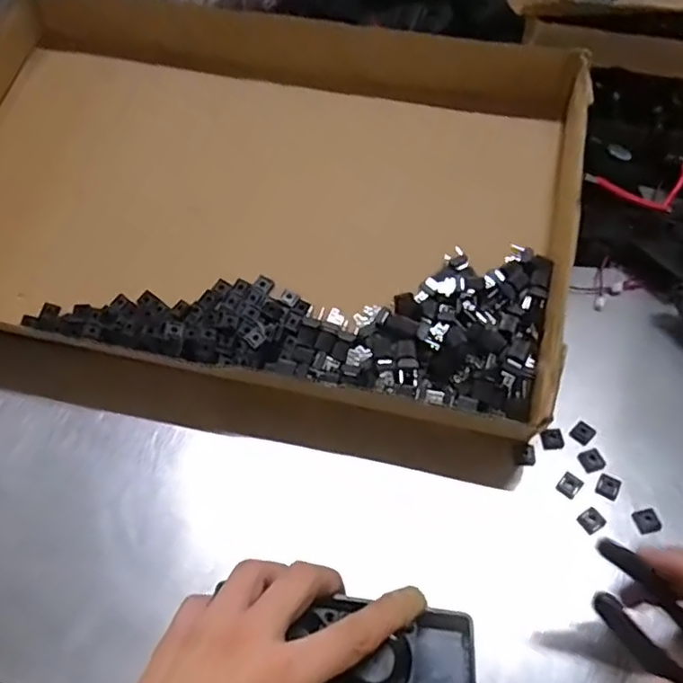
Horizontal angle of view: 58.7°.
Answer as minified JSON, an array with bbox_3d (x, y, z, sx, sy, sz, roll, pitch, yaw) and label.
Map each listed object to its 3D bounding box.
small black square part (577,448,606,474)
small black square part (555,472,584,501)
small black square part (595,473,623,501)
[{"bbox_3d":[0.164,0.078,0.397,0.014,0.007,0.014,-21,55,-13],"label":"small black square part"},{"bbox_3d":[0.146,0.091,0.387,0.013,0.005,0.015,35,62,25],"label":"small black square part"},{"bbox_3d":[0.170,0.093,0.387,0.013,0.006,0.014,27,59,21],"label":"small black square part"}]

